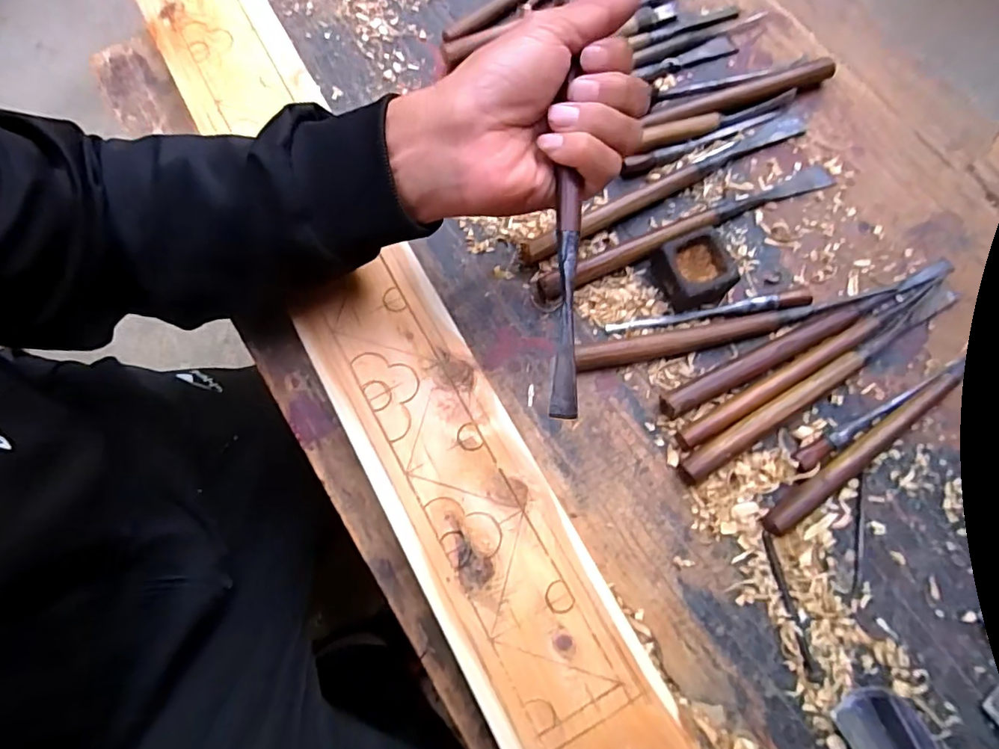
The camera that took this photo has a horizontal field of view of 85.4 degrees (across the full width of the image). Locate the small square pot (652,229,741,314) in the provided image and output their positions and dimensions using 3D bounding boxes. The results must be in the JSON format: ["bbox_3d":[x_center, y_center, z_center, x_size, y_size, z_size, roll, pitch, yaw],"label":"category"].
[{"bbox_3d":[0.145,-0.076,0.402,0.048,0.027,0.049,-25,75,-6],"label":"small square pot"}]

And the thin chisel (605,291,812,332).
[{"bbox_3d":[0.155,-0.045,0.399,0.149,0.008,0.012,-8,74,-1],"label":"thin chisel"}]

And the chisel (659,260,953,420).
[{"bbox_3d":[0.225,-0.030,0.390,0.247,0.017,0.023,-26,75,-6],"label":"chisel"}]

